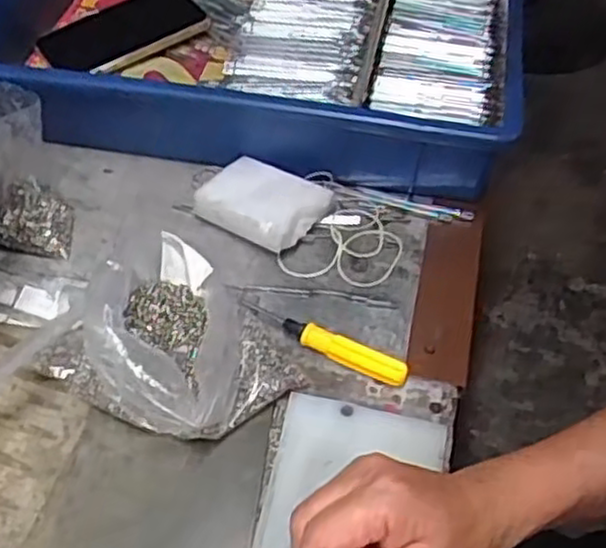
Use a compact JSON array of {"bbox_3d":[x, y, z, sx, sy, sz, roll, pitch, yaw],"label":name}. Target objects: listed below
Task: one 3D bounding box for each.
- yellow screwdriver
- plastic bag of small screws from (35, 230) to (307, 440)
[{"bbox_3d":[0.011,0.040,0.477,0.116,0.015,0.015,24,52,17],"label":"yellow screwdriver"},{"bbox_3d":[-0.080,0.034,0.454,0.150,0.056,0.114,29,54,20],"label":"plastic bag of small screws"}]

